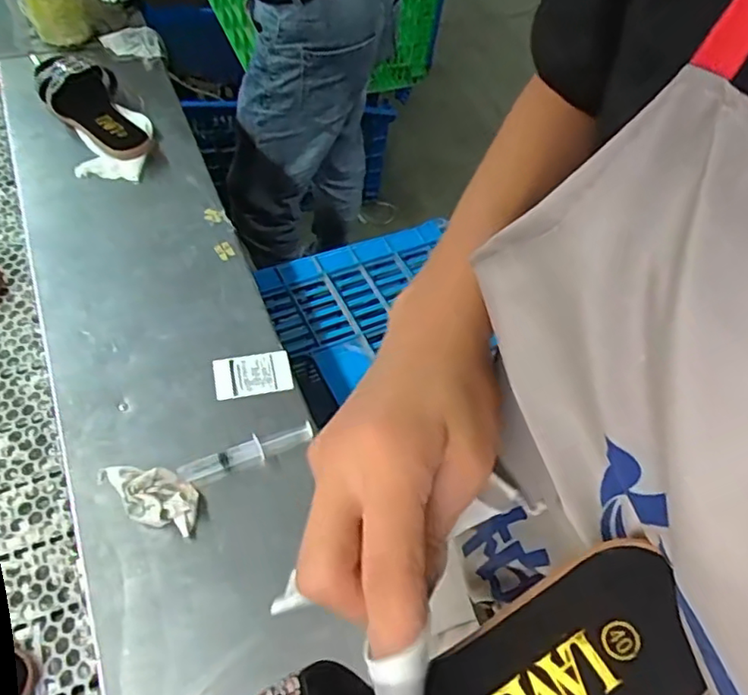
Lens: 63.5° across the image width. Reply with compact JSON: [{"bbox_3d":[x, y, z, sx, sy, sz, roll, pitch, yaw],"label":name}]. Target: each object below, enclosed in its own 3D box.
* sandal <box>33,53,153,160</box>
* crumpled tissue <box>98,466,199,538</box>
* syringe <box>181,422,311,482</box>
[{"bbox_3d":[-0.400,-0.342,0.851,0.098,0.058,0.230,-27,60,-23],"label":"sandal"},{"bbox_3d":[-0.209,0.133,0.560,0.106,0.027,0.051,28,60,16],"label":"crumpled tissue"},{"bbox_3d":[-0.123,0.102,0.593,0.132,0.021,0.019,-19,59,-13],"label":"syringe"}]

